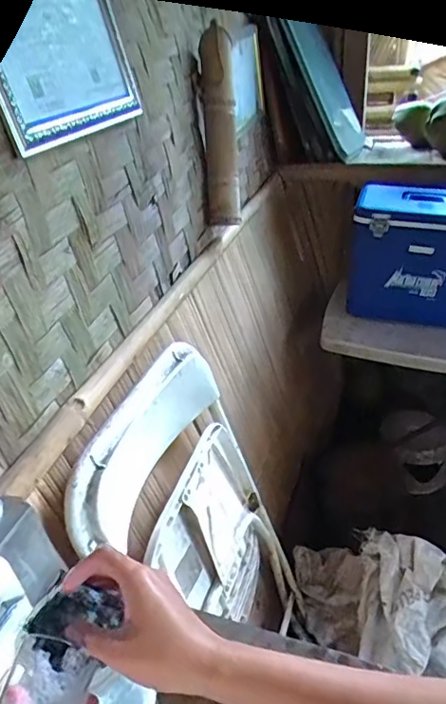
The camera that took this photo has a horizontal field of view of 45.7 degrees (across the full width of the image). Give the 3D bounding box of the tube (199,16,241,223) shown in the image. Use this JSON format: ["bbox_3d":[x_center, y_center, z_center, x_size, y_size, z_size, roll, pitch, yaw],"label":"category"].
[{"bbox_3d":[-0.009,-0.516,1.225,0.076,0.421,0.060,-3,9,2],"label":"tube"}]

